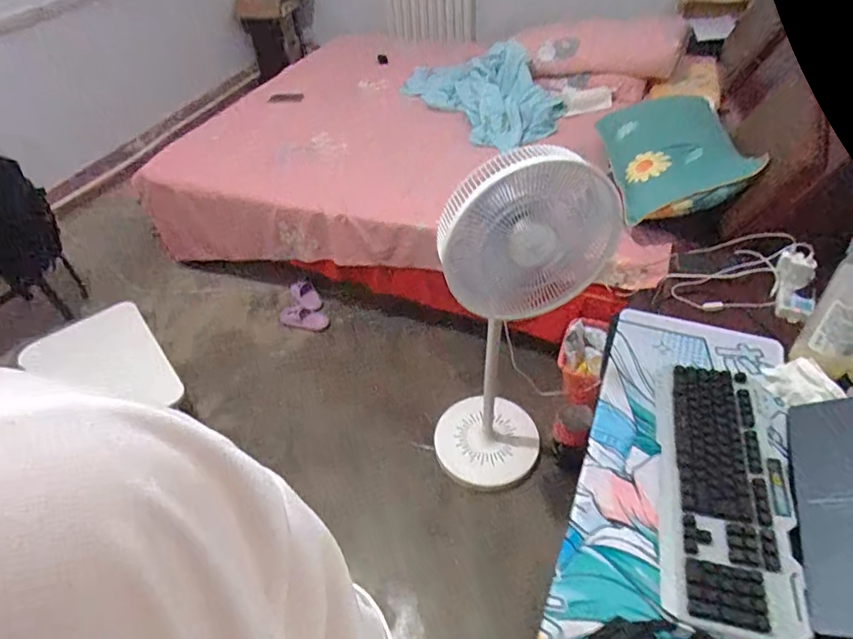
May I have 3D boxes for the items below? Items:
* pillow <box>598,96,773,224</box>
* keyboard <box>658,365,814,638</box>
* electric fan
[{"bbox_3d":[0.751,-0.521,1.639,0.352,0.142,0.522,-17,46,21],"label":"pillow"},{"bbox_3d":[0.453,0.243,0.807,0.174,0.029,0.435,9,46,14],"label":"keyboard"},{"bbox_3d":[0.197,0.040,1.388,0.368,1.072,0.287,-14,45,-8],"label":"electric fan"}]

